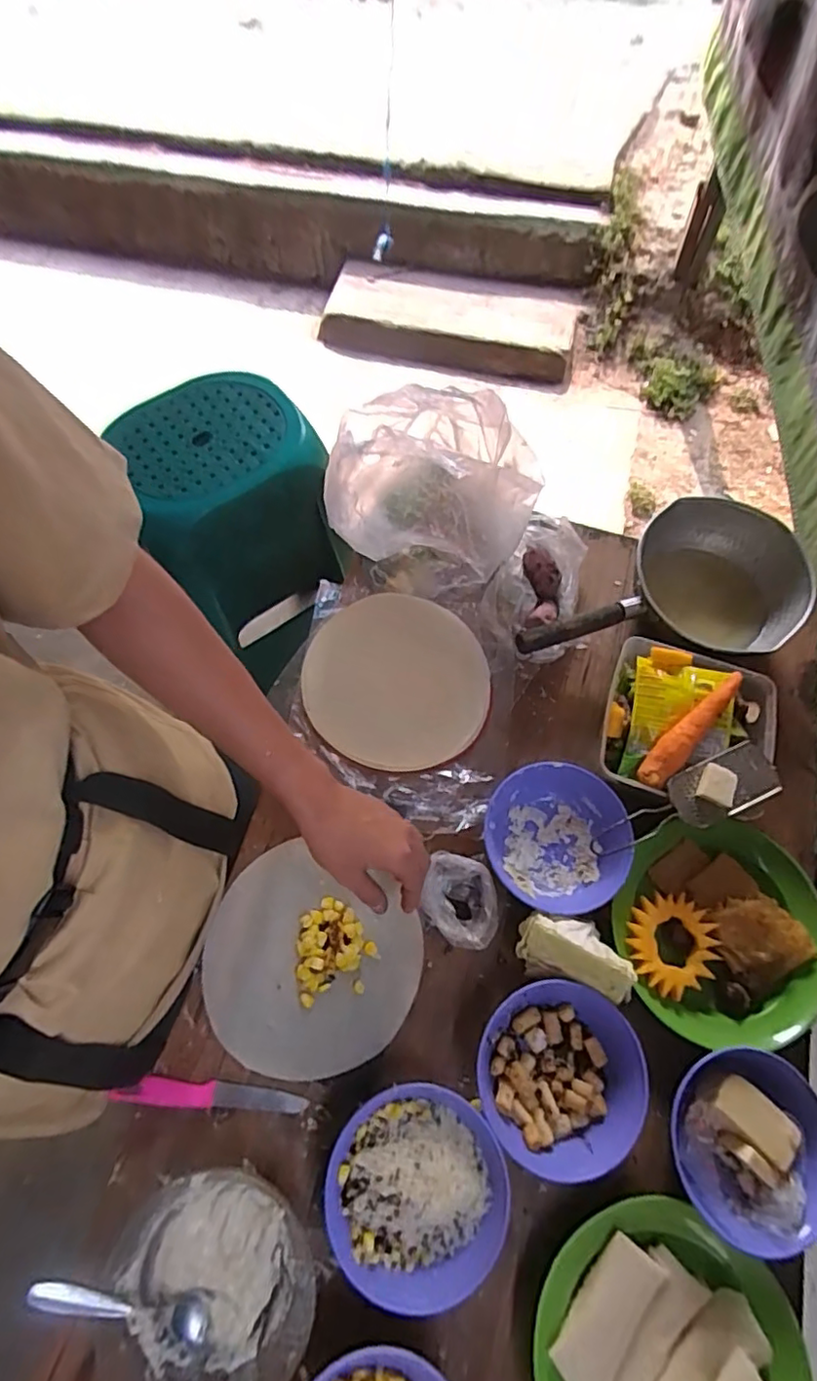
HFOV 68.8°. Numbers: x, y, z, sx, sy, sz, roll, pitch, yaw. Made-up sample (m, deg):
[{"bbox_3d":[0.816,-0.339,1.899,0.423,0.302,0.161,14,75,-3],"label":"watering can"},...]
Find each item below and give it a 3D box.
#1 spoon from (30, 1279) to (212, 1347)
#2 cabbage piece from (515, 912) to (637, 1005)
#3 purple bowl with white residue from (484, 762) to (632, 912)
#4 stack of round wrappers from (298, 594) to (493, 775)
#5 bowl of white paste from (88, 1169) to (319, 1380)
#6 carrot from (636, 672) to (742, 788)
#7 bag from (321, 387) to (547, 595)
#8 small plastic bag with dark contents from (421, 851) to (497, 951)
[{"bbox_3d":[-0.213,0.463,0.444,0.134,0.028,0.027,31,67,-19],"label":"spoon"},{"bbox_3d":[0.155,0.247,0.559,0.102,0.049,0.057,15,67,6],"label":"cabbage piece"},{"bbox_3d":[0.147,0.147,0.600,0.133,0.059,0.138,0,67,0],"label":"purple bowl with white residue"},{"bbox_3d":[-0.013,-0.011,0.673,0.201,0.028,0.194,12,67,5],"label":"stack of round wrappers"},{"bbox_3d":[-0.149,0.460,0.458,0.148,0.045,0.149,0,67,0],"label":"bowl of white paste"},{"bbox_3d":[0.282,0.037,0.597,0.029,0.030,0.138,39,72,15],"label":"carrot"},{"bbox_3d":[0.032,-0.227,0.649,0.208,0.153,0.202,13,67,5],"label":"bag"},{"bbox_3d":[0.048,0.204,0.576,0.073,0.043,0.078,13,67,5],"label":"small plastic bag with dark contents"}]

